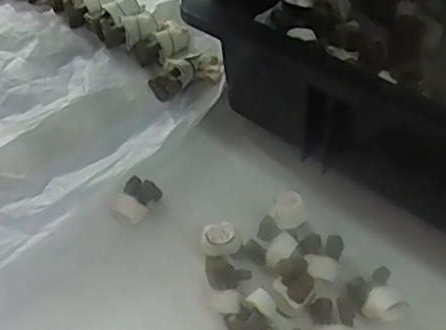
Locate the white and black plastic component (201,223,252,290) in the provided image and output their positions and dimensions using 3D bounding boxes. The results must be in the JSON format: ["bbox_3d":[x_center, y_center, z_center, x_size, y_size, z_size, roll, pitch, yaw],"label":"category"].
[{"bbox_3d":[0.001,0.053,0.313,0.023,0.016,0.039,-15,54,-6],"label":"white and black plastic component"}]

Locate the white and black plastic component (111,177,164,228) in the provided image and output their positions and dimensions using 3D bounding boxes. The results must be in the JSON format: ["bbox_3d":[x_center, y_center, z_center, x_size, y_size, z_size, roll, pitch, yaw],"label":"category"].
[{"bbox_3d":[-0.055,0.023,0.344,0.019,0.011,0.031,24,59,21],"label":"white and black plastic component"}]

